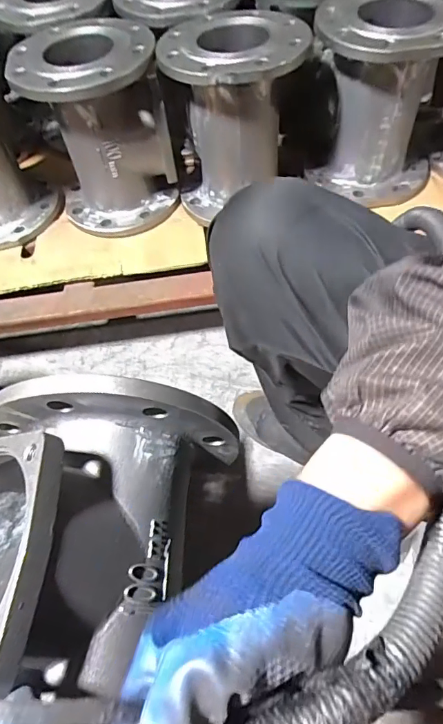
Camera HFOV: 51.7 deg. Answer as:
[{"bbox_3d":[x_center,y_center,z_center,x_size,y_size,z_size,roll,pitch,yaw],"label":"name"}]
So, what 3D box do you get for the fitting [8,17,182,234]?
[{"bbox_3d":[-0.187,-0.361,0.748,0.202,0.270,0.194,-17,58,-5],"label":"fitting"}]

